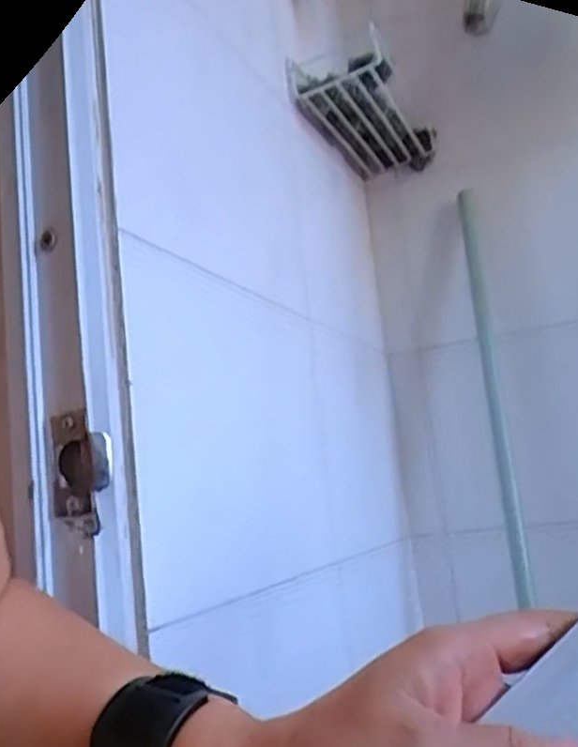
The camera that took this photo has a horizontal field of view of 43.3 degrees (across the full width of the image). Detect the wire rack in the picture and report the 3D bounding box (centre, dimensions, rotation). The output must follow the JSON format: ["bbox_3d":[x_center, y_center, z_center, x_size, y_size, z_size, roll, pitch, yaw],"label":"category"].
[{"bbox_3d":[0.102,-0.343,0.979,0.112,0.053,0.271,-10,-11,23],"label":"wire rack"}]

